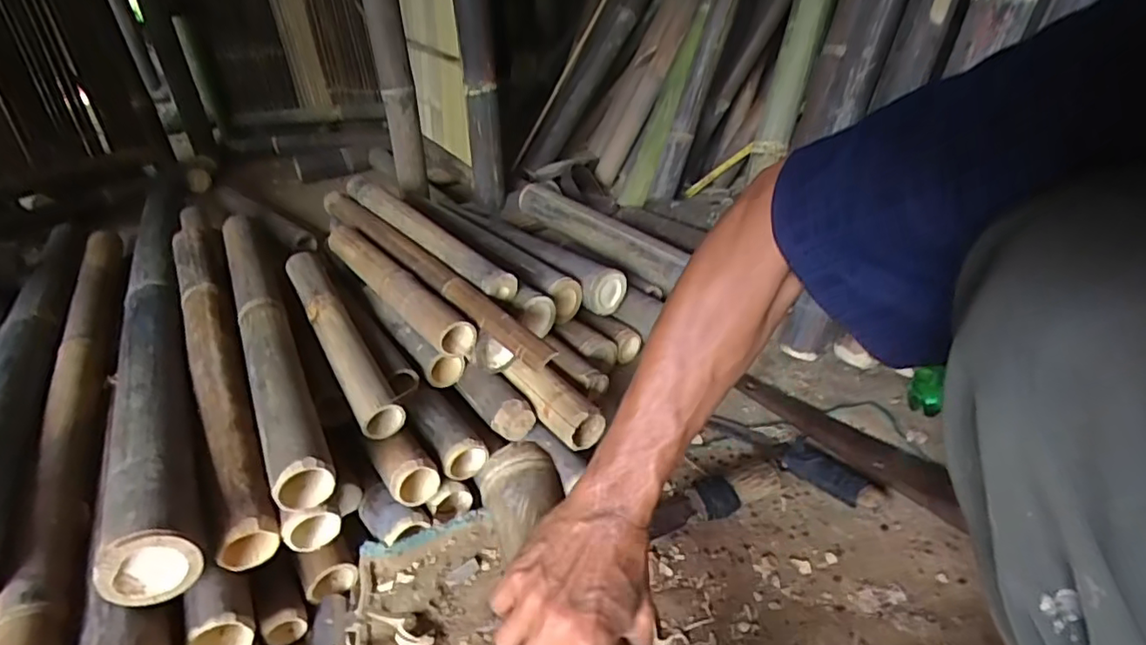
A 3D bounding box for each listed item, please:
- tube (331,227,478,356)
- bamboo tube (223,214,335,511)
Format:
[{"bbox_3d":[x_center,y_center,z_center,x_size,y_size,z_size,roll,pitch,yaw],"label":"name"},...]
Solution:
[{"bbox_3d":[-0.271,-0.062,0.880,0.054,0.052,0.397,-25,40,-33],"label":"tube"},{"bbox_3d":[-0.407,-0.005,0.794,0.062,0.072,0.634,-17,36,-24],"label":"bamboo tube"}]

